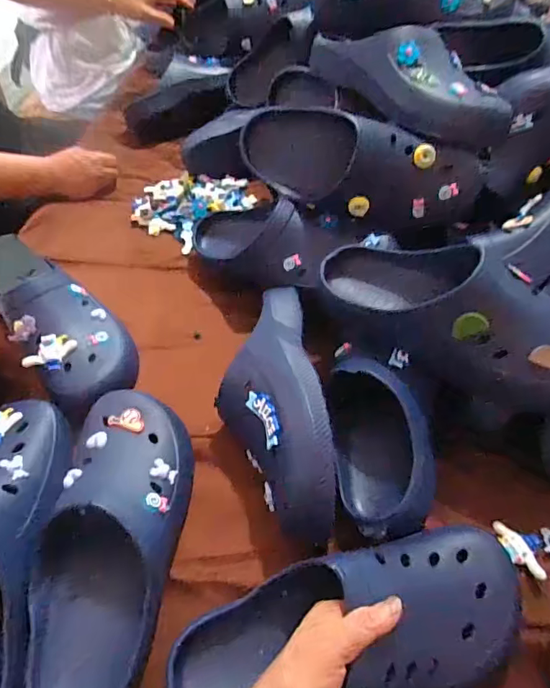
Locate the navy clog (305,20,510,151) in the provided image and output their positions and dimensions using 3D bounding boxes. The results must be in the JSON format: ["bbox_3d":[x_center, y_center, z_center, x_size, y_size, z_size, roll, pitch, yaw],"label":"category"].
[{"bbox_3d":[0.161,-0.336,0.583,0.099,0.081,0.272,-24,56,-19],"label":"navy clog"}]

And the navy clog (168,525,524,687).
[{"bbox_3d":[0.055,0.212,0.358,0.278,0.077,0.109,-14,52,3],"label":"navy clog"}]

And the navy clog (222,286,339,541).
[{"bbox_3d":[-0.004,0.053,0.476,0.102,0.086,0.285,-6,52,-6],"label":"navy clog"}]

